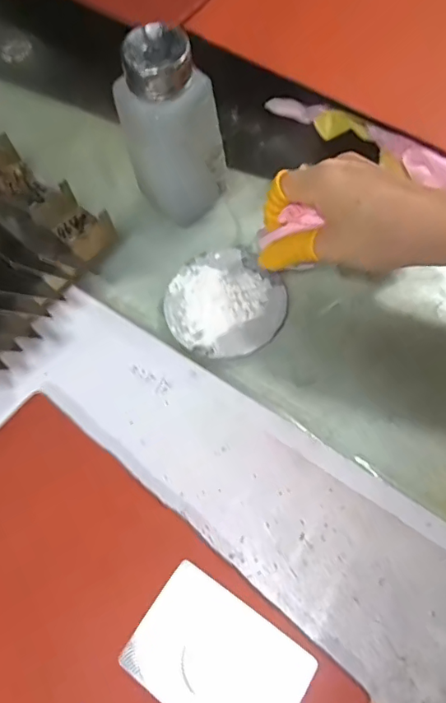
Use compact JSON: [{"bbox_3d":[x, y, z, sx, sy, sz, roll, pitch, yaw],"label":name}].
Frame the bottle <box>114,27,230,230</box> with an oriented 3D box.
[{"bbox_3d":[-0.035,-0.144,0.351,0.057,0.118,0.049,-44,70,-13],"label":"bottle"}]

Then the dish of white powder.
[{"bbox_3d":[0.001,-0.036,0.373,0.082,0.006,0.082,-2,67,4],"label":"dish of white powder"}]

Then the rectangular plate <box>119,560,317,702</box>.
[{"bbox_3d":[-0.003,0.166,0.281,0.089,0.004,0.062,32,71,15],"label":"rectangular plate"}]

